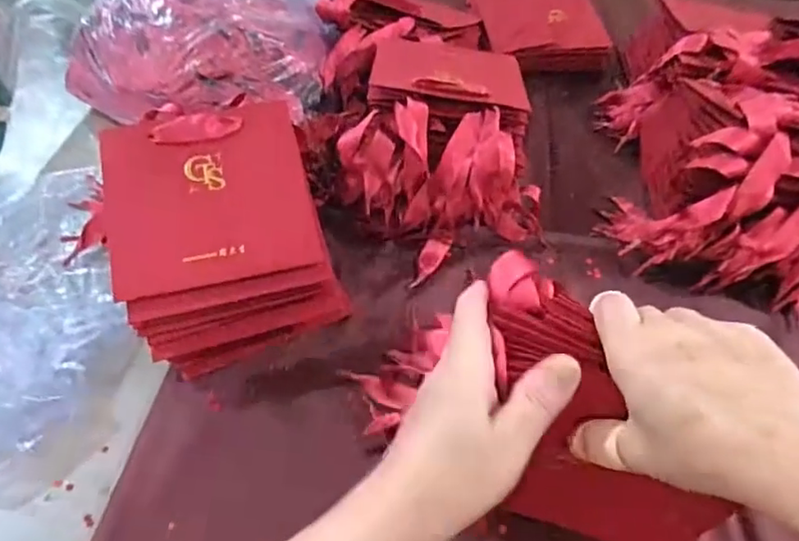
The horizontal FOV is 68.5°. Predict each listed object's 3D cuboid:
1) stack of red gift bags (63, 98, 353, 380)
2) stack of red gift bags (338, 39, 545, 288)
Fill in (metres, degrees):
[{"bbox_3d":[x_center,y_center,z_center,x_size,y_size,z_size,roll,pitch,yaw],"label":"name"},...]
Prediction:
[{"bbox_3d":[-0.139,-0.025,0.444,0.159,0.113,0.161,-19,55,-17],"label":"stack of red gift bags"},{"bbox_3d":[0.032,-0.127,0.546,0.183,0.109,0.245,-3,52,-5],"label":"stack of red gift bags"}]

